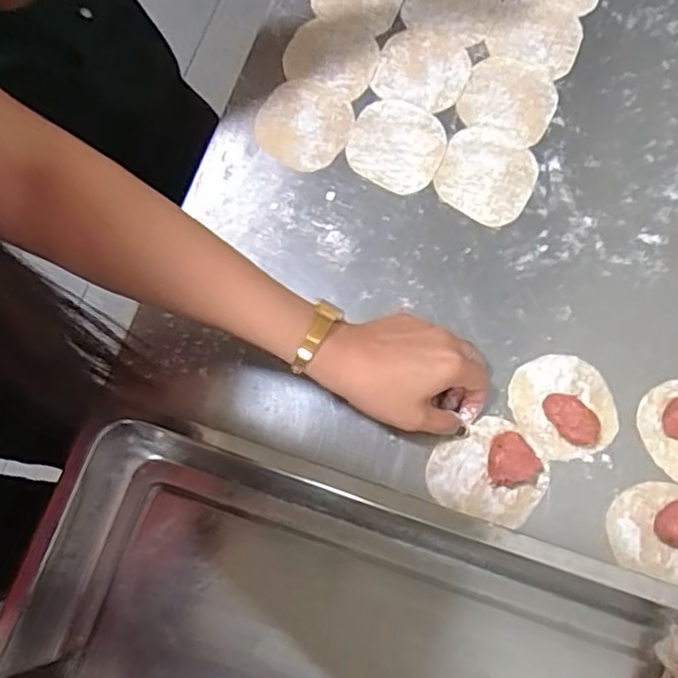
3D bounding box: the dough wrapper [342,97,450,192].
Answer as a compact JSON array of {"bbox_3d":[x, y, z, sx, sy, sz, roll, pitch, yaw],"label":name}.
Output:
[{"bbox_3d":[0.049,-0.166,0.576,0.079,0.004,0.082,20,76,7],"label":"dough wrapper"}]

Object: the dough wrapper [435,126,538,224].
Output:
[{"bbox_3d":[0.123,-0.137,0.566,0.078,0.004,0.075,26,77,9],"label":"dough wrapper"}]

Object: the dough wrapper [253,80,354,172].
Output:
[{"bbox_3d":[-0.031,-0.186,0.582,0.079,0.004,0.082,0,74,2],"label":"dough wrapper"}]

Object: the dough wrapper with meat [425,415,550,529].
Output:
[{"bbox_3d":[0.110,0.094,0.492,0.083,0.021,0.072,17,76,7],"label":"dough wrapper with meat"}]

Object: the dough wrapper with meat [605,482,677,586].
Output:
[{"bbox_3d":[0.237,0.138,0.477,0.082,0.020,0.066,18,76,7],"label":"dough wrapper with meat"}]

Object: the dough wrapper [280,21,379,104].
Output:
[{"bbox_3d":[-0.005,-0.253,0.601,0.082,0.005,0.070,18,76,7],"label":"dough wrapper"}]

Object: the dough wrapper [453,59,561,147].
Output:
[{"bbox_3d":[0.149,-0.210,0.587,0.079,0.004,0.079,26,77,9],"label":"dough wrapper"}]

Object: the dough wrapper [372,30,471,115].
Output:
[{"bbox_3d":[0.074,-0.239,0.595,0.078,0.004,0.075,17,76,7],"label":"dough wrapper"}]

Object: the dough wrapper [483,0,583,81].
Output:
[{"bbox_3d":[0.173,-0.272,0.605,0.085,0.004,0.076,22,76,8],"label":"dough wrapper"}]

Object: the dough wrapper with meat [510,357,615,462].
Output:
[{"bbox_3d":[0.171,0.048,0.503,0.073,0.020,0.077,0,74,2],"label":"dough wrapper with meat"}]

